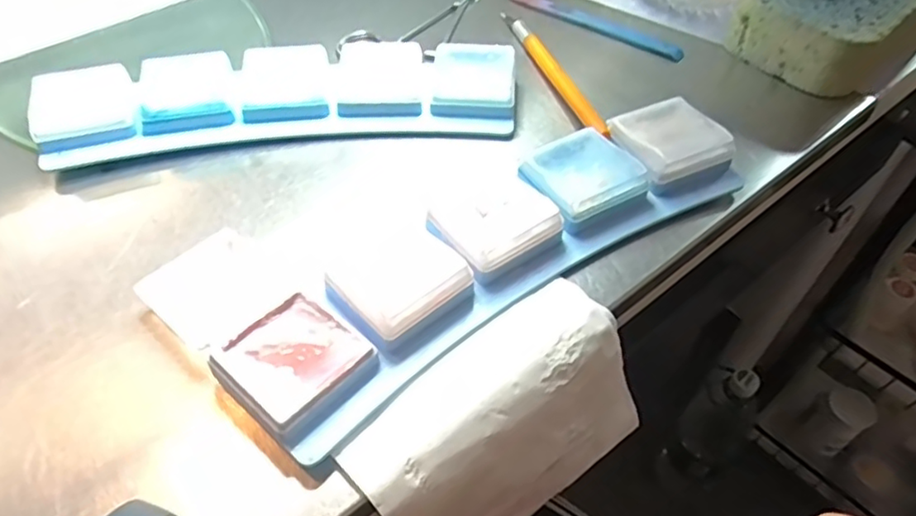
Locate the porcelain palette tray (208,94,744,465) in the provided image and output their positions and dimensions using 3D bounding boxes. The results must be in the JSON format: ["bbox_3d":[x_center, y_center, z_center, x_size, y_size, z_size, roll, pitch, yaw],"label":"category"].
[{"bbox_3d":[0.020,-0.007,0.239,0.221,0.018,0.061,-28,56,-21],"label":"porcelain palette tray"}]

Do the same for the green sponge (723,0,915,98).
[{"bbox_3d":[0.215,-0.136,0.342,0.115,0.031,0.076,-32,57,-23],"label":"green sponge"}]

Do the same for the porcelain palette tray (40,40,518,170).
[{"bbox_3d":[-0.083,-0.080,0.301,0.220,0.028,0.059,-6,51,-5],"label":"porcelain palette tray"}]

